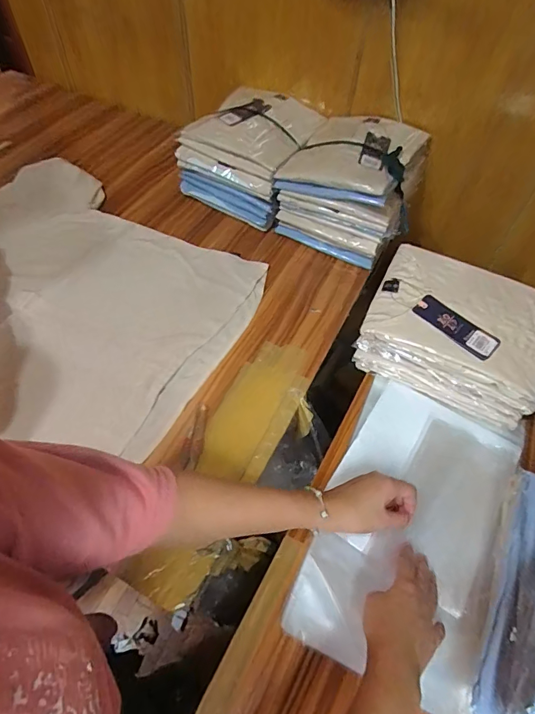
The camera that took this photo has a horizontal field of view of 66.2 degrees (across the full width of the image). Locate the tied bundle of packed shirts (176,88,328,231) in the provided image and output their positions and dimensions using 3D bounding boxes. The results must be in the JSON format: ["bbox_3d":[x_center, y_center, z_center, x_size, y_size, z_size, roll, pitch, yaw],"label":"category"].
[{"bbox_3d":[-0.032,-0.432,0.879,0.217,0.158,0.250,24,57,13],"label":"tied bundle of packed shirts"}]

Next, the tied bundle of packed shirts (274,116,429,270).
[{"bbox_3d":[0.173,-0.342,0.823,0.226,0.169,0.251,26,58,14],"label":"tied bundle of packed shirts"}]

